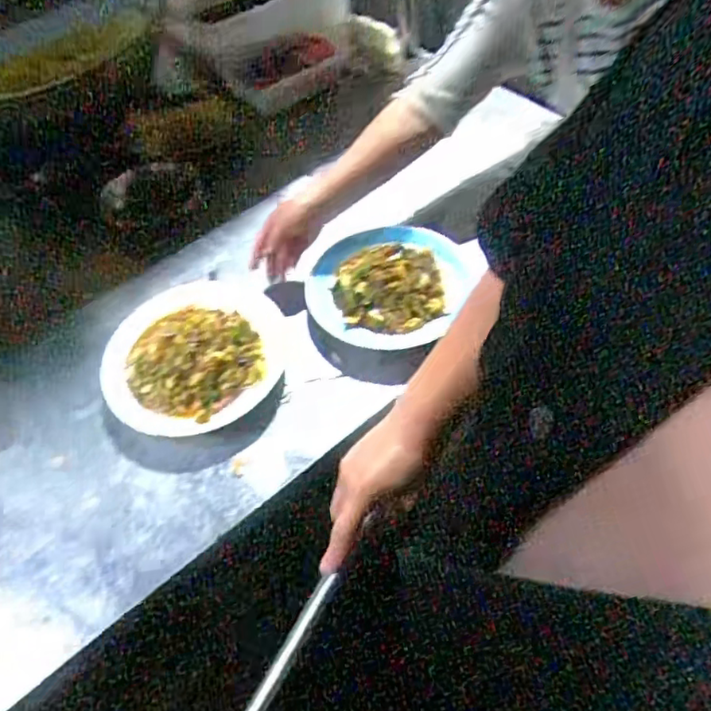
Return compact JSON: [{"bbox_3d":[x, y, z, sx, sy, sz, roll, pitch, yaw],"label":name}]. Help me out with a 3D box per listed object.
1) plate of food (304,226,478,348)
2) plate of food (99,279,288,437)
[{"bbox_3d":[0.045,-0.111,0.939,0.225,0.059,0.243,21,57,19],"label":"plate of food"},{"bbox_3d":[-0.225,0.000,0.895,0.251,0.068,0.249,-35,58,-20],"label":"plate of food"}]

